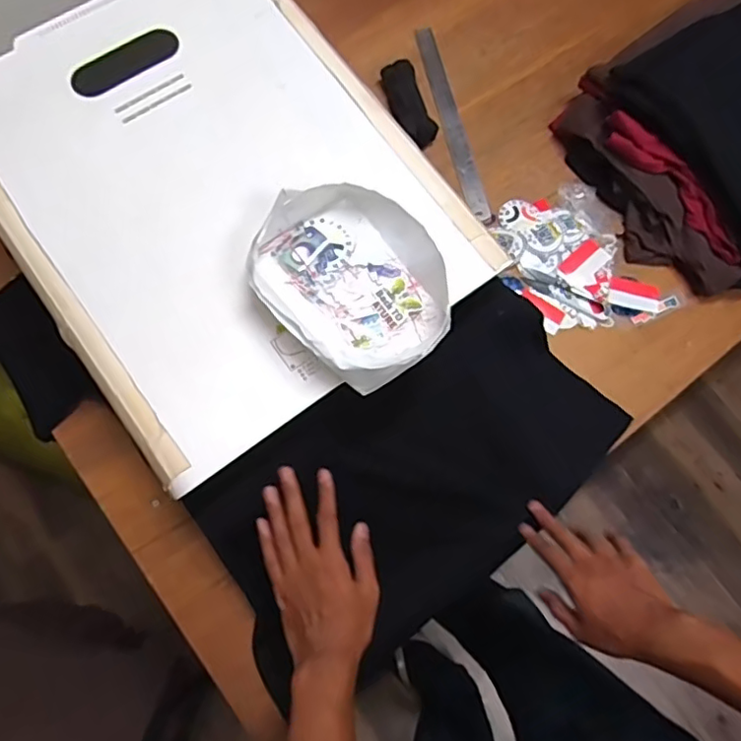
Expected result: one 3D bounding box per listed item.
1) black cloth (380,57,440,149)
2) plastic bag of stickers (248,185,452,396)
[{"bbox_3d":[0.052,-0.365,0.821,0.045,0.031,0.132,-15,75,-8],"label":"black cloth"},{"bbox_3d":[-0.015,-0.083,0.557,0.194,0.048,0.159,44,76,9],"label":"plastic bag of stickers"}]

